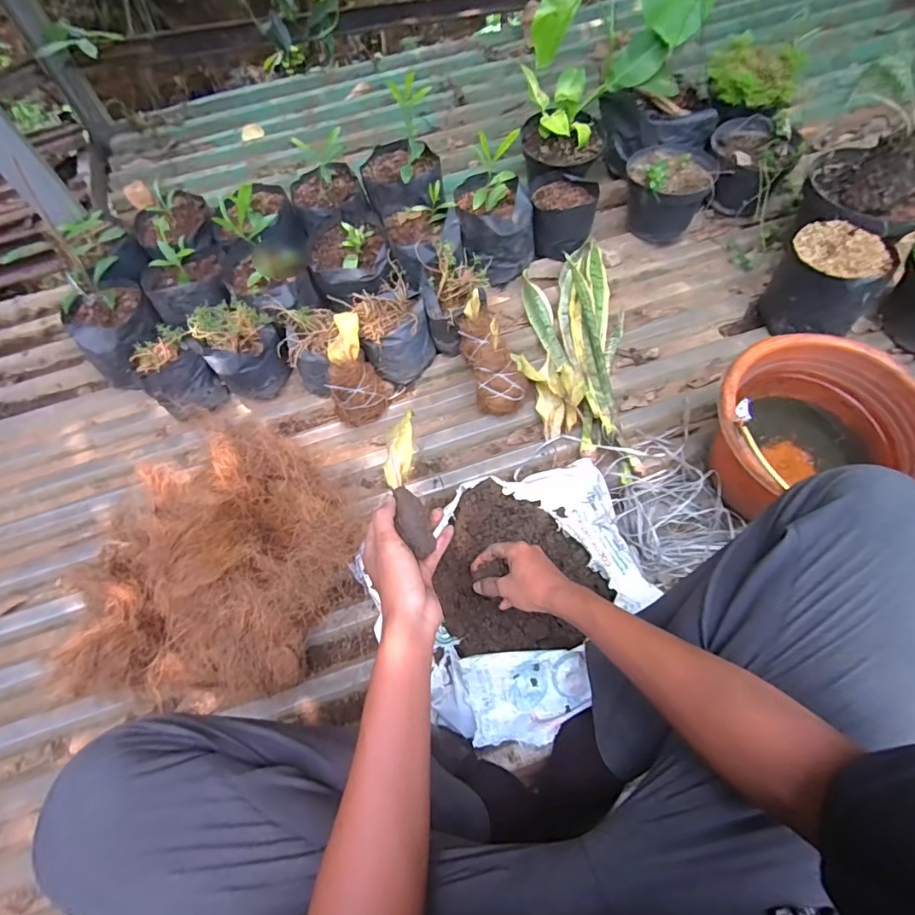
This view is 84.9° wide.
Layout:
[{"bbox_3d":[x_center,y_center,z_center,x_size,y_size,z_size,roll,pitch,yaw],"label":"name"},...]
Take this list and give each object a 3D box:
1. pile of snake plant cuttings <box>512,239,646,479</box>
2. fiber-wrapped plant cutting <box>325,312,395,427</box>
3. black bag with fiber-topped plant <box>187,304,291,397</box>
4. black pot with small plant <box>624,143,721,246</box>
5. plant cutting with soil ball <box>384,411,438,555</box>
[{"bbox_3d":[0.217,-0.210,0.949,0.201,0.051,0.532,3,66,2],"label":"pile of snake plant cuttings"},{"bbox_3d":[-0.184,-0.149,0.889,0.102,0.155,0.142,-19,67,-8],"label":"fiber-wrapped plant cutting"},{"bbox_3d":[-0.395,-0.199,0.934,0.131,0.127,0.138,-33,69,-14],"label":"black bag with fiber-topped plant"},{"bbox_3d":[0.438,-0.564,1.062,0.168,0.148,0.179,0,65,0],"label":"black pot with small plant"},{"bbox_3d":[-0.056,0.023,0.530,0.036,0.029,0.153,-11,69,-3],"label":"plant cutting with soil ball"}]

